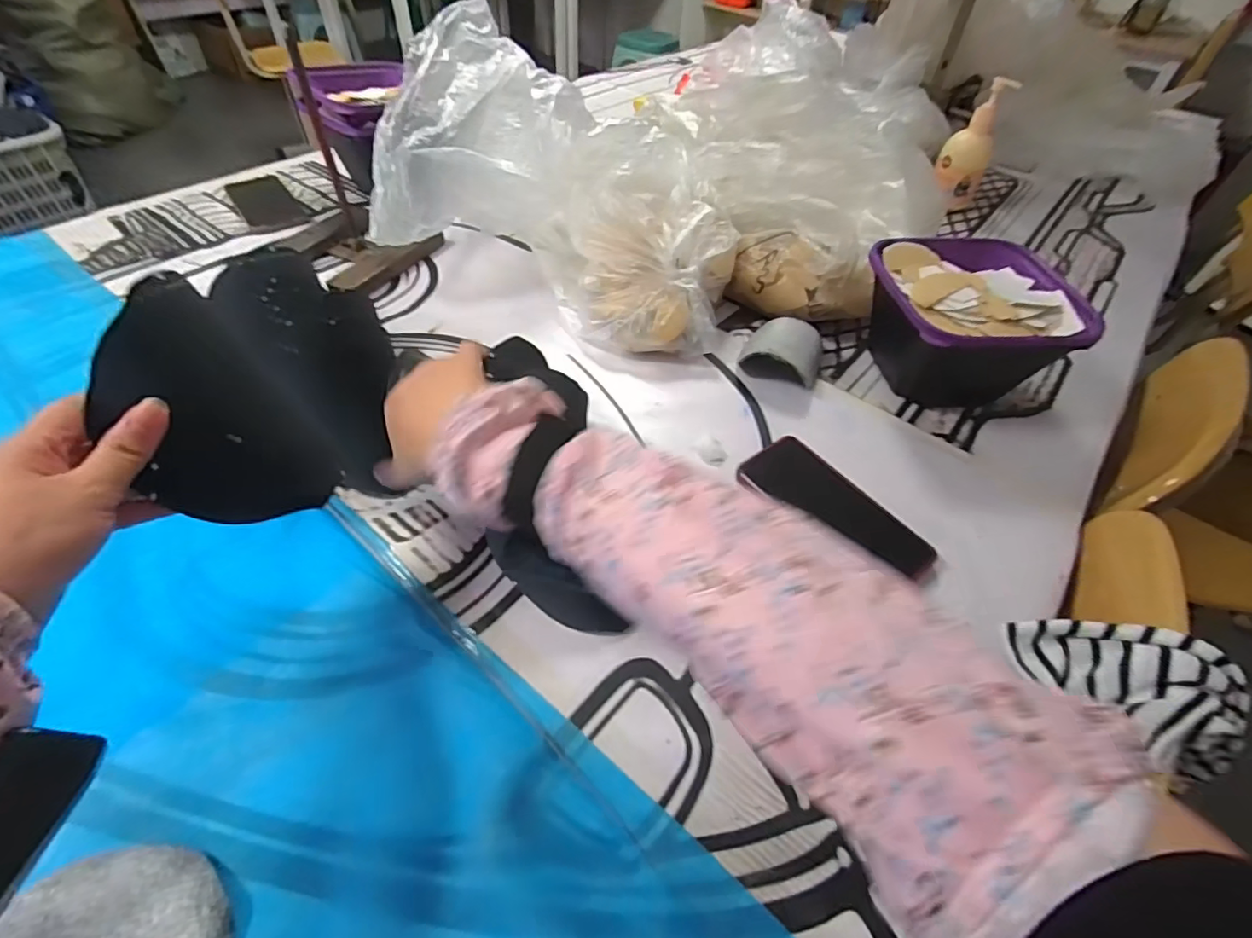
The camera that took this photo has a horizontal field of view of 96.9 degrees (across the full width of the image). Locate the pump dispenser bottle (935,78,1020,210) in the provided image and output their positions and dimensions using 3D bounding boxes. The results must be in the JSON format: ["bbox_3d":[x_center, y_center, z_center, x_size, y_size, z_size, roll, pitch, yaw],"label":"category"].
[{"bbox_3d":[0.527,-0.492,0.850,0.073,0.162,0.057,21,52,15],"label":"pump dispenser bottle"}]

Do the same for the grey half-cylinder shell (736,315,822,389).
[{"bbox_3d":[0.173,-0.130,0.612,0.082,0.045,0.094,17,49,12],"label":"grey half-cylinder shell"}]

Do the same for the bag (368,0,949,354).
[{"bbox_3d":[0.039,-0.335,0.677,0.600,0.217,0.380,9,50,5],"label":"bag"}]

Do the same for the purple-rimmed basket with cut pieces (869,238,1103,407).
[{"bbox_3d":[0.346,-0.146,0.591,0.167,0.121,0.166,2,48,-1],"label":"purple-rimmed basket with cut pieces"}]

